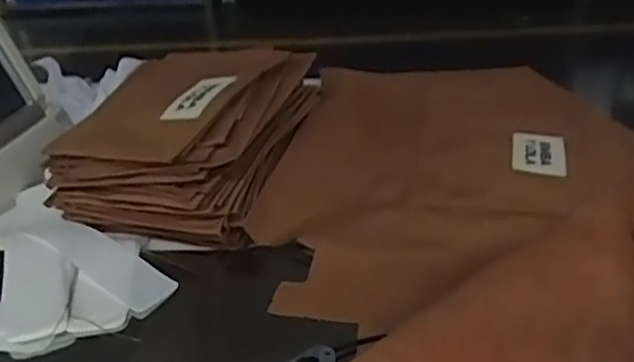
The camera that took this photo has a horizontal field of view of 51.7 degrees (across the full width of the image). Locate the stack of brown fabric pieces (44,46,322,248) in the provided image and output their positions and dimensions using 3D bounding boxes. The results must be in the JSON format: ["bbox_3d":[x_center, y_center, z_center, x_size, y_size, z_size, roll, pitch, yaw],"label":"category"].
[{"bbox_3d":[-0.109,-0.048,0.540,0.181,0.071,0.199,10,35,10],"label":"stack of brown fabric pieces"}]

